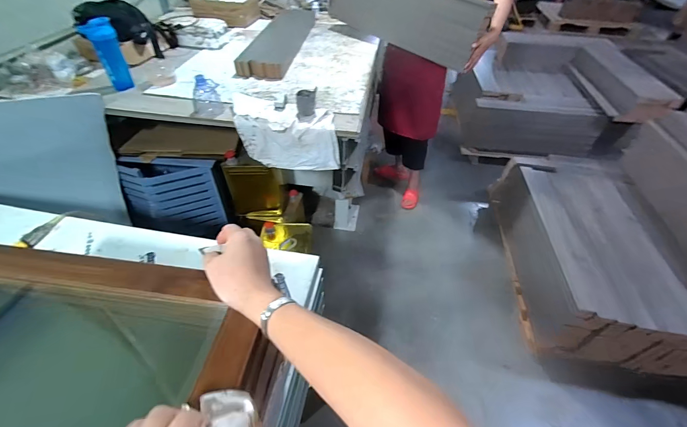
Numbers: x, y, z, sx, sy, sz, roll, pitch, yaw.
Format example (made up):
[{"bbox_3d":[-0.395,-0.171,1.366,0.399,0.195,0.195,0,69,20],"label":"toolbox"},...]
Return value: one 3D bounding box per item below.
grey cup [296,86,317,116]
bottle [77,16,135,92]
[{"bbox_3d":[-0.125,-0.377,1.109,0.071,0.073,0.068,-2,45,-3],"label":"grey cup"},{"bbox_3d":[-0.848,-0.574,1.170,0.099,0.219,0.066,-24,50,-23],"label":"bottle"}]

